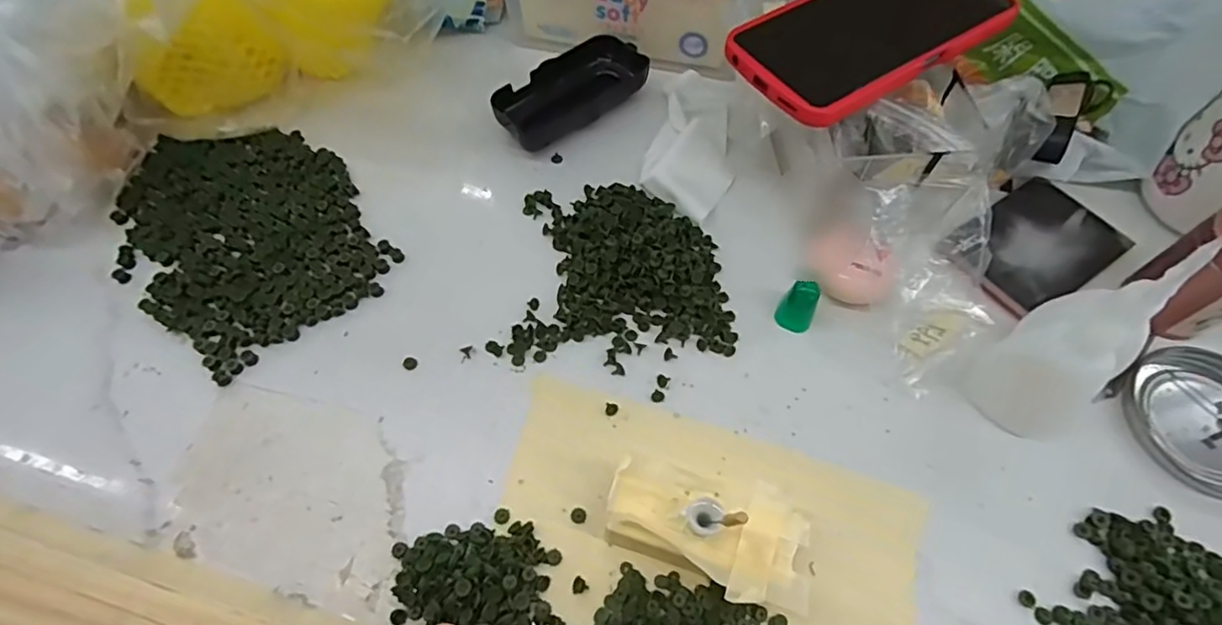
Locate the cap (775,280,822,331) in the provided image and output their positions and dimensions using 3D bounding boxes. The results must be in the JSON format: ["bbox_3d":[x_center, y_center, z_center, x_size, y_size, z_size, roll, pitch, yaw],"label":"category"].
[{"bbox_3d":[0.104,-0.004,0.331,0.019,0.026,0.017,20,63,11],"label":"cap"}]

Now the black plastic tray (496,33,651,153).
[{"bbox_3d":[-0.028,-0.152,0.414,0.107,0.024,0.050,-31,65,-16],"label":"black plastic tray"}]

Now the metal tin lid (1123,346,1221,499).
[{"bbox_3d":[0.309,0.056,0.309,0.079,0.009,0.075,0,61,0],"label":"metal tin lid"}]

